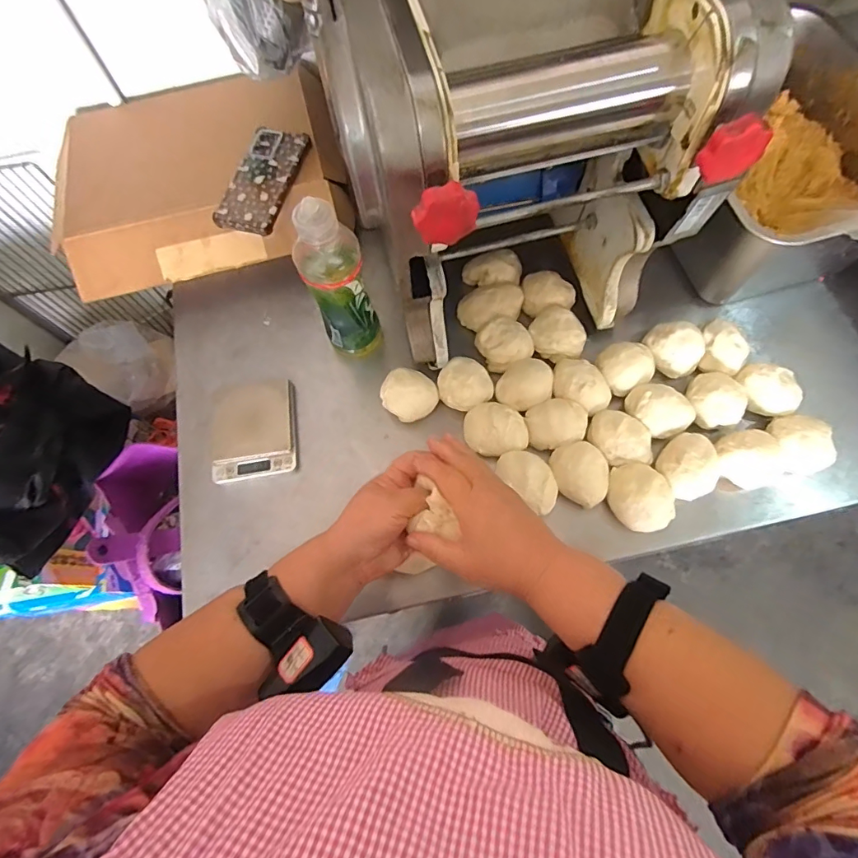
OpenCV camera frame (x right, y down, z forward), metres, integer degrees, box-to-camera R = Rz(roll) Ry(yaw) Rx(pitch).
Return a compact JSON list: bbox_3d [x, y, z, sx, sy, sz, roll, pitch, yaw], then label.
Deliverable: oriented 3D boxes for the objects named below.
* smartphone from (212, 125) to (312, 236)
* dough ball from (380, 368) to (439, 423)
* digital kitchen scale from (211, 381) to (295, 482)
[{"bbox_3d":[-0.217,-0.331,0.628,0.078,0.012,0.162,15,73,-1],"label":"smartphone"},{"bbox_3d":[-0.024,-0.042,0.595,0.064,0.047,0.060,-1,70,3],"label":"dough ball"},{"bbox_3d":[-0.223,-0.001,0.611,0.098,0.017,0.131,-9,69,0],"label":"digital kitchen scale"}]

